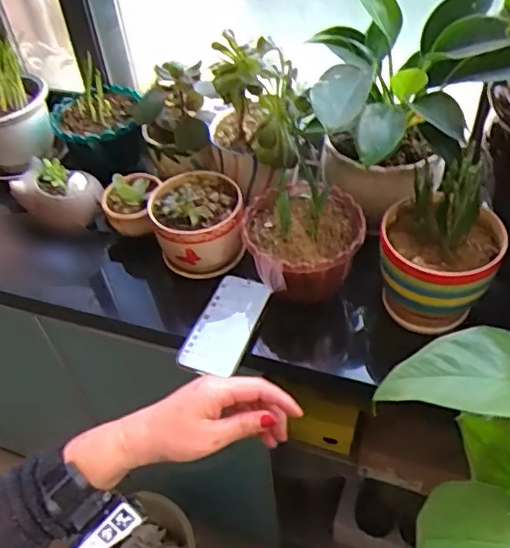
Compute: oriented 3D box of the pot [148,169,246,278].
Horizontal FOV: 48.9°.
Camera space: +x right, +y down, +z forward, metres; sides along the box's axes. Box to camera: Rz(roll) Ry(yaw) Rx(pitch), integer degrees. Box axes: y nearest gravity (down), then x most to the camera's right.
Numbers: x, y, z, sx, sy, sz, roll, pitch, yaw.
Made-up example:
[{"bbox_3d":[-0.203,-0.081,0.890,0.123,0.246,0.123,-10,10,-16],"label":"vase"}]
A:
[{"bbox_3d":[-0.076,-0.070,0.764,0.115,0.110,0.121,-3,48,4],"label":"pot"}]

